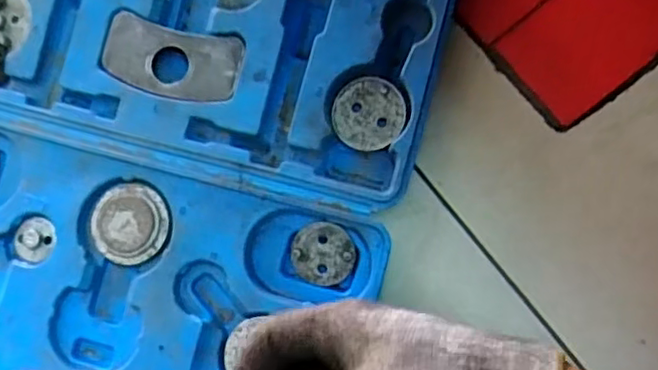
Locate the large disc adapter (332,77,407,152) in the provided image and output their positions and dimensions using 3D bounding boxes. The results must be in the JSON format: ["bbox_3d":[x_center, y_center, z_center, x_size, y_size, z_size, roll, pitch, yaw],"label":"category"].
[{"bbox_3d":[0.026,-0.045,0.417,0.046,0.009,0.046,-1,85,7],"label":"large disc adapter"}]

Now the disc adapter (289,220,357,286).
[{"bbox_3d":[-0.004,0.044,0.407,0.040,0.004,0.039,2,86,8],"label":"disc adapter"}]

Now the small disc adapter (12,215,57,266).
[{"bbox_3d":[-0.201,0.038,0.440,0.029,0.006,0.031,-1,85,7],"label":"small disc adapter"}]

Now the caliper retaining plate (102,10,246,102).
[{"bbox_3d":[-0.105,-0.082,0.426,0.095,0.004,0.046,15,87,8],"label":"caliper retaining plate"}]

